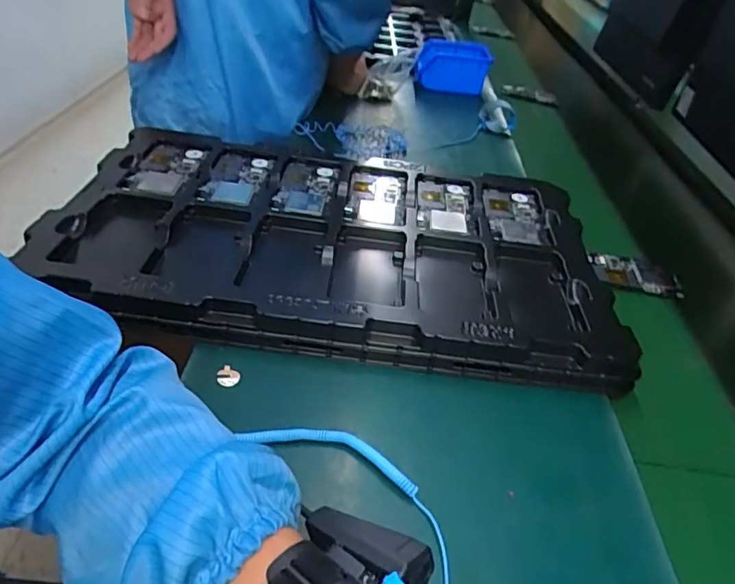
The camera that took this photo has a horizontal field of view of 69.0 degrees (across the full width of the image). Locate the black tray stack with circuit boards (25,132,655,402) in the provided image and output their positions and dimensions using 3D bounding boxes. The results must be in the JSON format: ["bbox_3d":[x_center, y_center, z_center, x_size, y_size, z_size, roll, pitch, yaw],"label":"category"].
[{"bbox_3d":[-0.027,-0.062,0.566,0.547,0.037,0.344,13,38,2],"label":"black tray stack with circuit boards"}]

